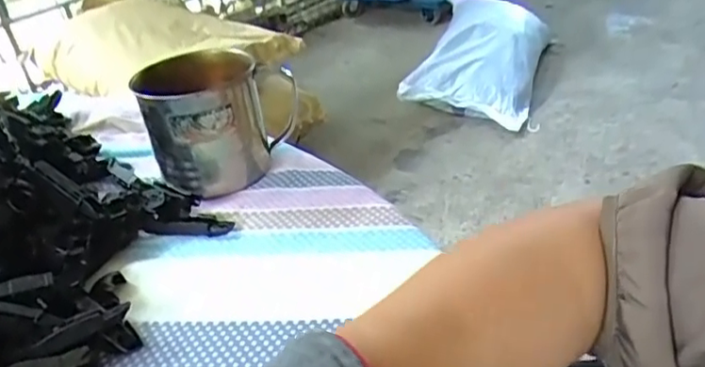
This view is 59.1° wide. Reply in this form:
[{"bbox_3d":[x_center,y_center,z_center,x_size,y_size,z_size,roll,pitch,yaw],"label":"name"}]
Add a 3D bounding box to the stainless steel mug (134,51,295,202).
[{"bbox_3d":[-0.106,-0.050,0.478,0.102,0.077,0.089,10,39,22],"label":"stainless steel mug"}]

